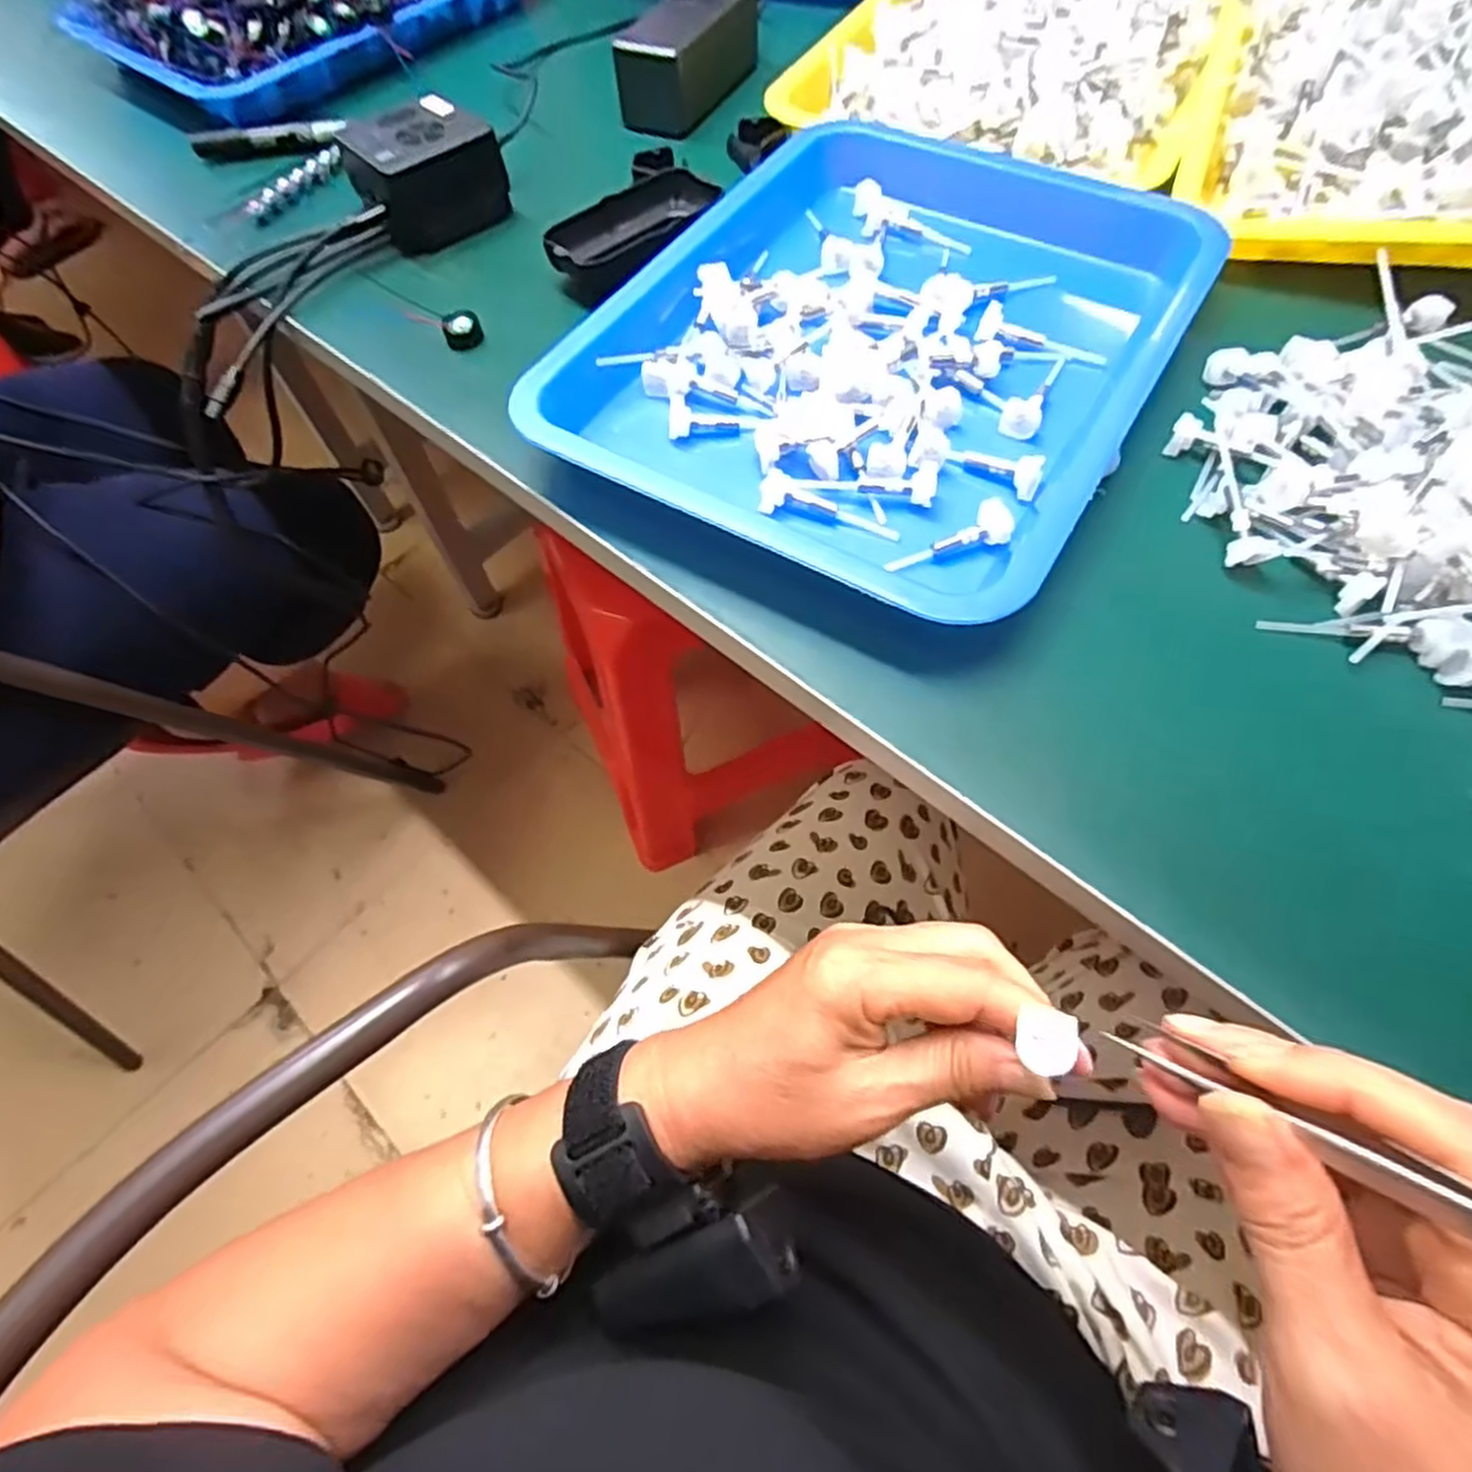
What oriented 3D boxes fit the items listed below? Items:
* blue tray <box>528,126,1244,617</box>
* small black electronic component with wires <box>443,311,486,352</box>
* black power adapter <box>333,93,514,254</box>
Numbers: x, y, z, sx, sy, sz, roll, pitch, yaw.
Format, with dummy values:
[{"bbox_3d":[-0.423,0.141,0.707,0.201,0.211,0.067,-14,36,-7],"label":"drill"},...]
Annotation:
[{"bbox_3d":[0.081,-0.213,0.396,0.264,0.033,0.335,29,67,17],"label":"blue tray"},{"bbox_3d":[-0.156,-0.232,0.434,0.022,0.018,0.012,-27,64,-11],"label":"small black electronic component with wires"},{"bbox_3d":[-0.193,-0.354,0.476,0.079,0.048,0.072,-36,66,-15],"label":"black power adapter"}]

